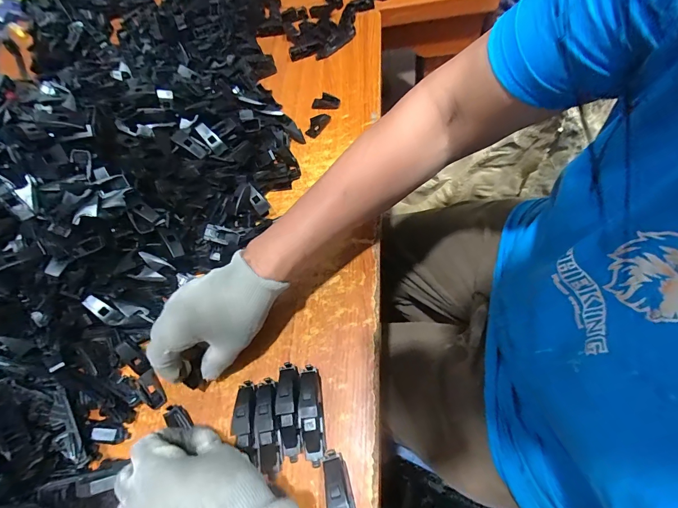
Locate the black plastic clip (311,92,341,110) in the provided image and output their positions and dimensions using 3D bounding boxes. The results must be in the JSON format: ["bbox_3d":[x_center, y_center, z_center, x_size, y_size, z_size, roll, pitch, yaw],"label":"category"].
[{"bbox_3d":[-0.019,-0.224,0.507,0.041,0.012,0.023,3,63,12],"label":"black plastic clip"}]

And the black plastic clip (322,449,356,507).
[{"bbox_3d":[0.002,0.199,0.276,0.021,0.020,0.072,-16,61,2],"label":"black plastic clip"}]

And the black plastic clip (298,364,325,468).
[{"bbox_3d":[-0.025,0.143,0.310,0.020,0.019,0.080,-8,61,7],"label":"black plastic clip"}]

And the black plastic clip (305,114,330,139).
[{"bbox_3d":[-0.031,-0.185,0.490,0.023,0.007,0.045,31,72,24],"label":"black plastic clip"}]

